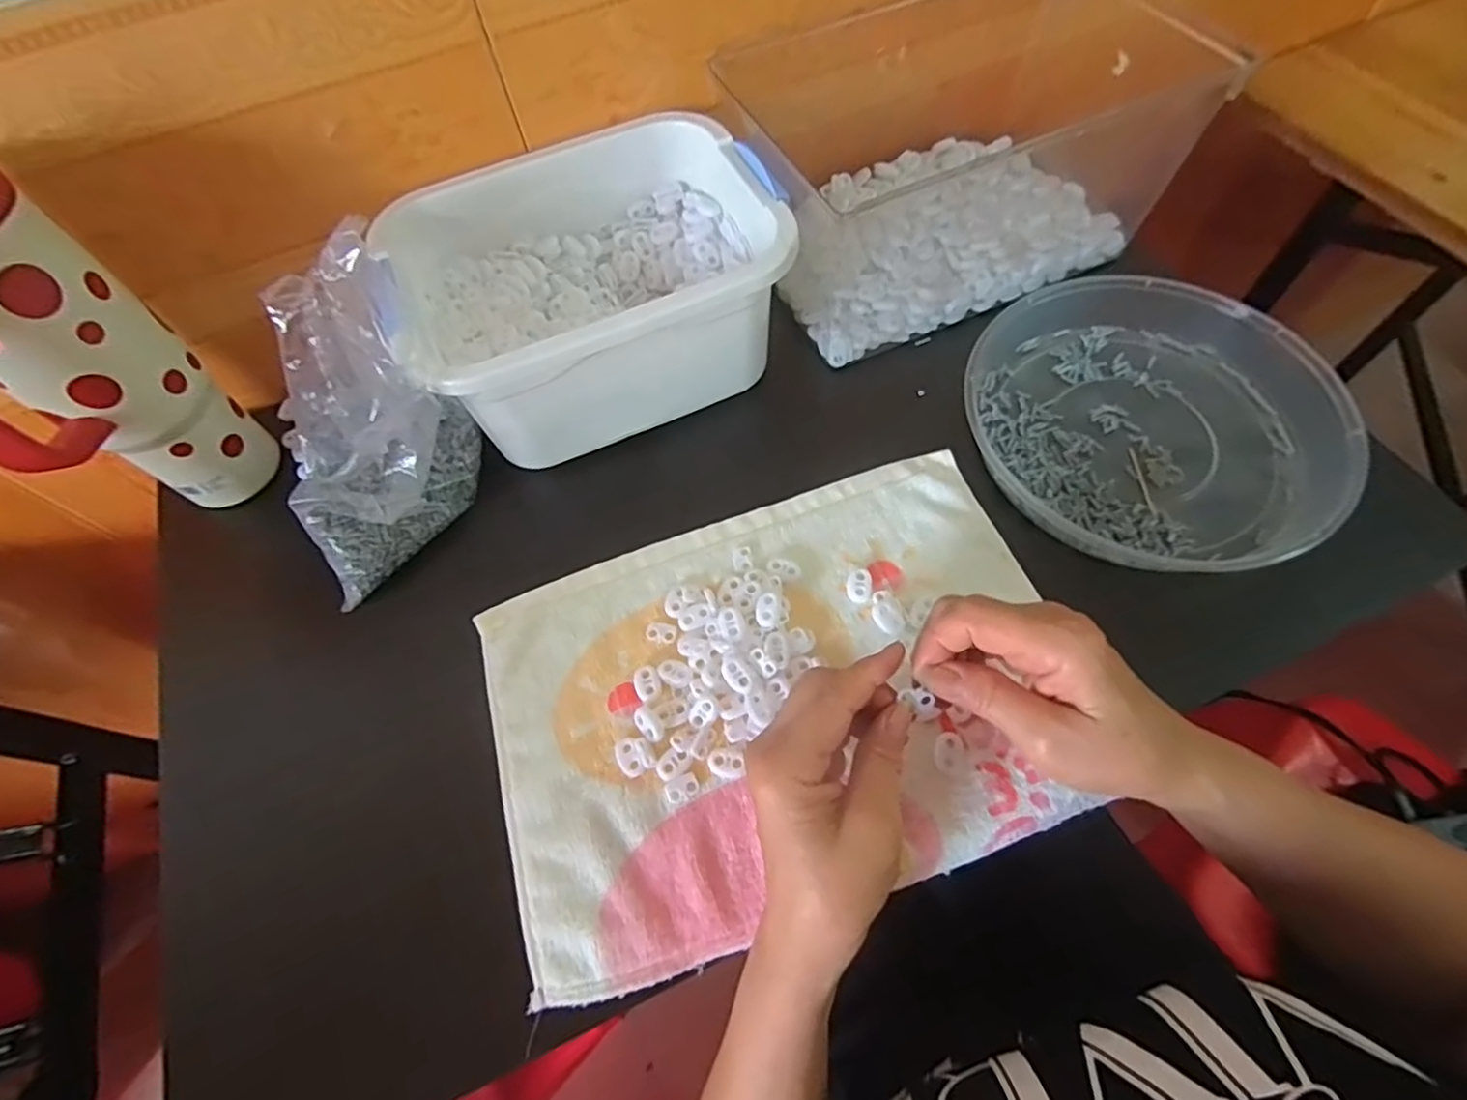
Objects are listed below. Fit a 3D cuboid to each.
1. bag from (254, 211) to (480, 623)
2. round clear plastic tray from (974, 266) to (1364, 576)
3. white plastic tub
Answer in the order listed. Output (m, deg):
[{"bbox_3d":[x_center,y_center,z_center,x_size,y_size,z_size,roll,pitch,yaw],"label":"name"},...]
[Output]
[{"bbox_3d":[-0.237,-0.078,0.402,0.137,0.145,0.119,-34,65,-13],"label":"bag"},{"bbox_3d":[0.274,-0.088,0.432,0.226,0.043,0.228,-2,62,4],"label":"round clear plastic tray"},{"bbox_3d":[-0.096,-0.181,0.455,0.242,0.109,0.192,-23,63,-8],"label":"white plastic tub"}]

